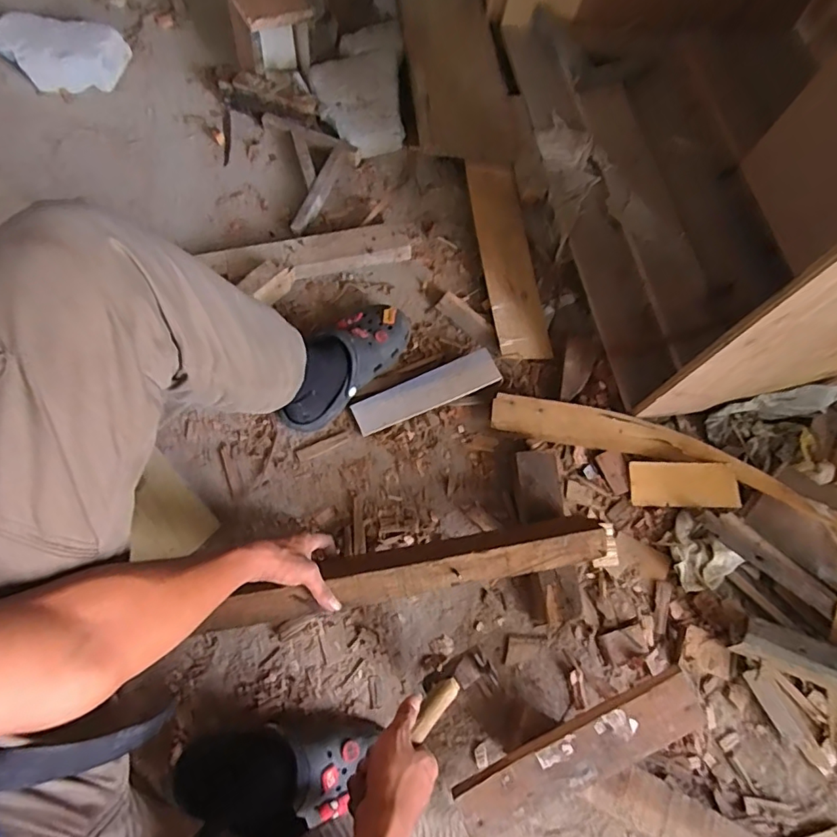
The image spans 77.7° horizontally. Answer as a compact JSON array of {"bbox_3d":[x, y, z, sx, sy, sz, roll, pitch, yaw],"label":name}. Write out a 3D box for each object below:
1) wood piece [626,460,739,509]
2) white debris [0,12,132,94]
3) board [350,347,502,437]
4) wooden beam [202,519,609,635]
[{"bbox_3d":[0.410,0.102,0.807,0.152,0.012,0.071,1,71,11],"label":"wood piece"},{"bbox_3d":[-0.678,-0.692,0.992,0.220,0.106,0.082,-8,73,-6],"label":"white debris"},{"bbox_3d":[0.012,-0.041,0.820,0.233,0.010,0.059,-25,79,-5],"label":"board"},{"bbox_3d":[0.000,0.193,0.665,0.477,0.054,0.063,-10,73,-6],"label":"wooden beam"}]

